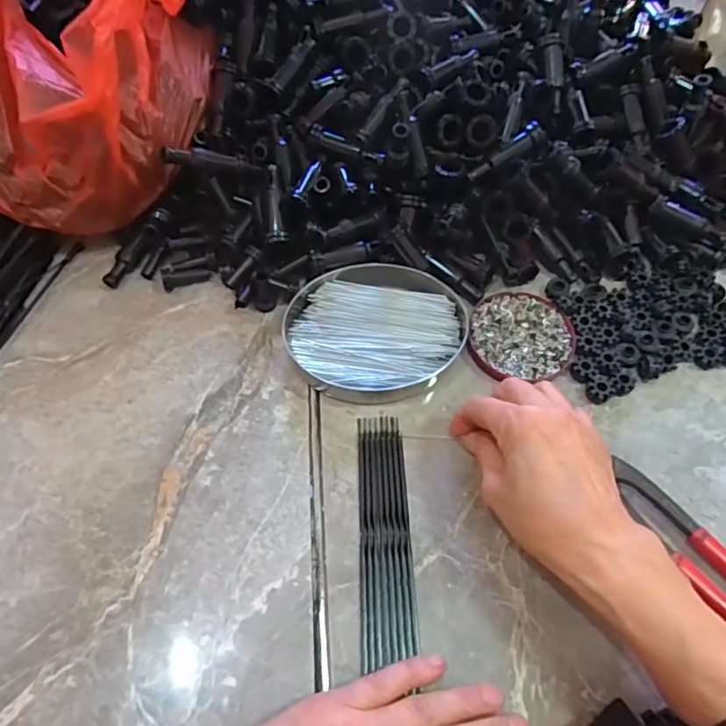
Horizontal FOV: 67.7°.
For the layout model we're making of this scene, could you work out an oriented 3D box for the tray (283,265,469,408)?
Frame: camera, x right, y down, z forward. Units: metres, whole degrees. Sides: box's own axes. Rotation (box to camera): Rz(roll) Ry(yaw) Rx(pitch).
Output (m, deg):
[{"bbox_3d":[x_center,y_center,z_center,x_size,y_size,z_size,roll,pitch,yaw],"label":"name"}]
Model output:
[{"bbox_3d":[0.011,-0.025,0.421,0.136,0.022,0.110,-2,61,-4],"label":"tray"}]

